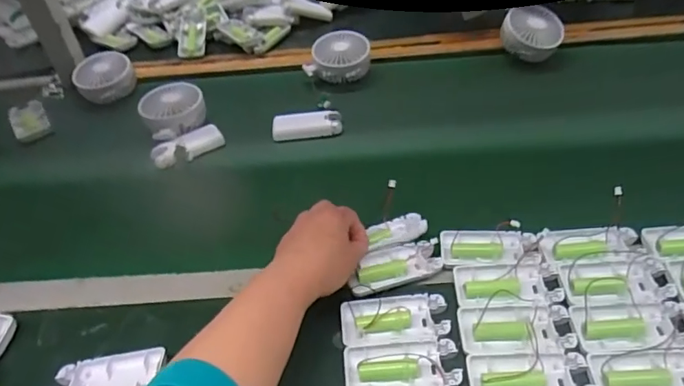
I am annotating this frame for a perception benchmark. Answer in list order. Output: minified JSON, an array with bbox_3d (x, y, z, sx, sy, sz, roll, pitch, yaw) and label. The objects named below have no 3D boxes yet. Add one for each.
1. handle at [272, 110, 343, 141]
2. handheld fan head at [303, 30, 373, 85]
[{"bbox_3d":[-0.047,-0.093,0.690,0.091,0.017,0.039,-10,44,-2],"label":"handle"},{"bbox_3d":[-0.003,-0.204,0.761,0.086,0.043,0.075,10,47,17],"label":"handheld fan head"}]

